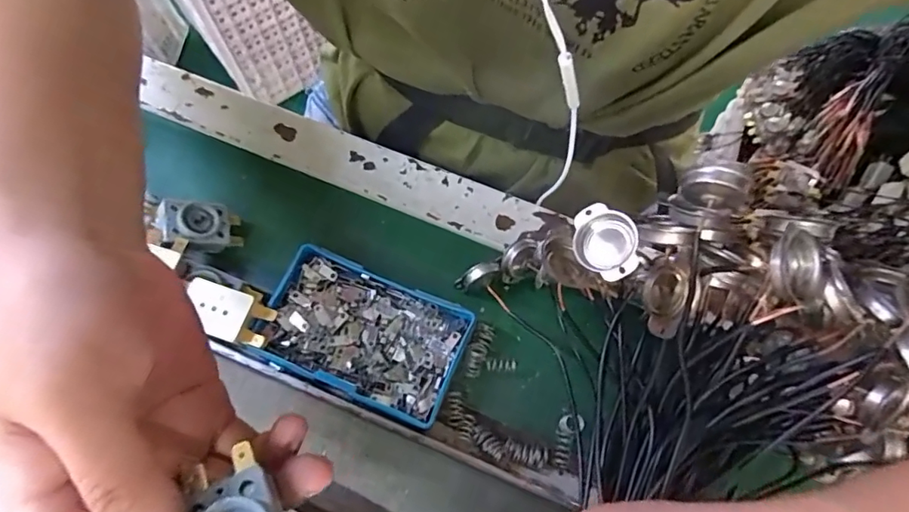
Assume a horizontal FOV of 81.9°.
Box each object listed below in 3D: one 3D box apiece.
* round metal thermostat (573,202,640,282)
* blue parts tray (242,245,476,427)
[{"bbox_3d":[0.069,-0.006,0.236,0.029,0.010,0.033,6,78,33],"label":"round metal thermostat"},{"bbox_3d":[-0.053,0.046,0.310,0.112,0.023,0.070,22,71,7],"label":"blue parts tray"}]

